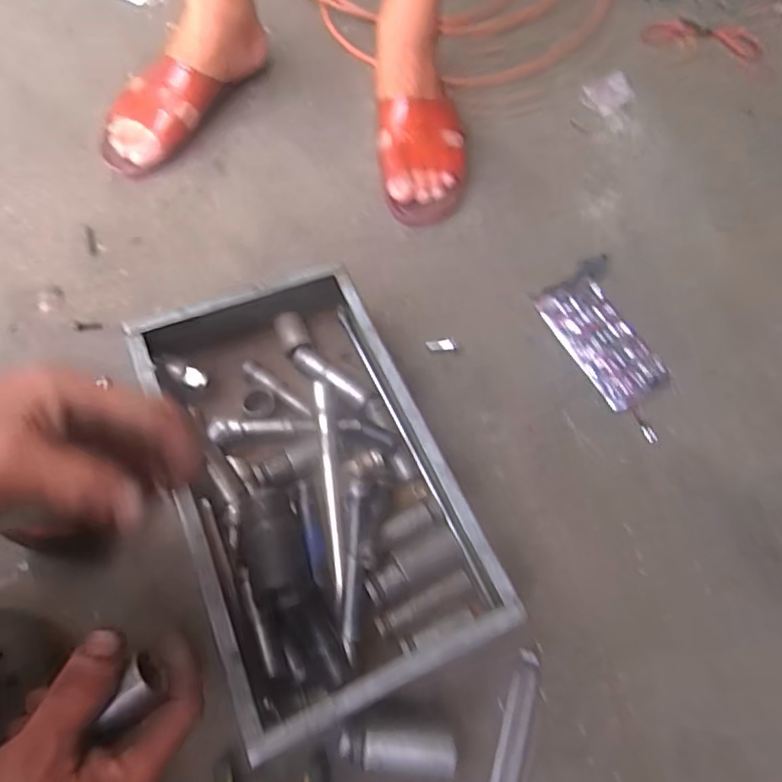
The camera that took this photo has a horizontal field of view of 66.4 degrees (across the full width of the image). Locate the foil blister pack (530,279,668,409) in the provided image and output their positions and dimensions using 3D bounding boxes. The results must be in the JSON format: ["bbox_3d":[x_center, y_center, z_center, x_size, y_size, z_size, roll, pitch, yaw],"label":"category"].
[{"bbox_3d":[0.213,-0.052,0.610,0.076,0.008,0.145,-26,67,-14],"label":"foil blister pack"}]

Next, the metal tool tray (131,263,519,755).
[{"bbox_3d":[-0.066,0.069,0.483,0.200,0.087,0.336,-22,66,-14],"label":"metal tool tray"}]

